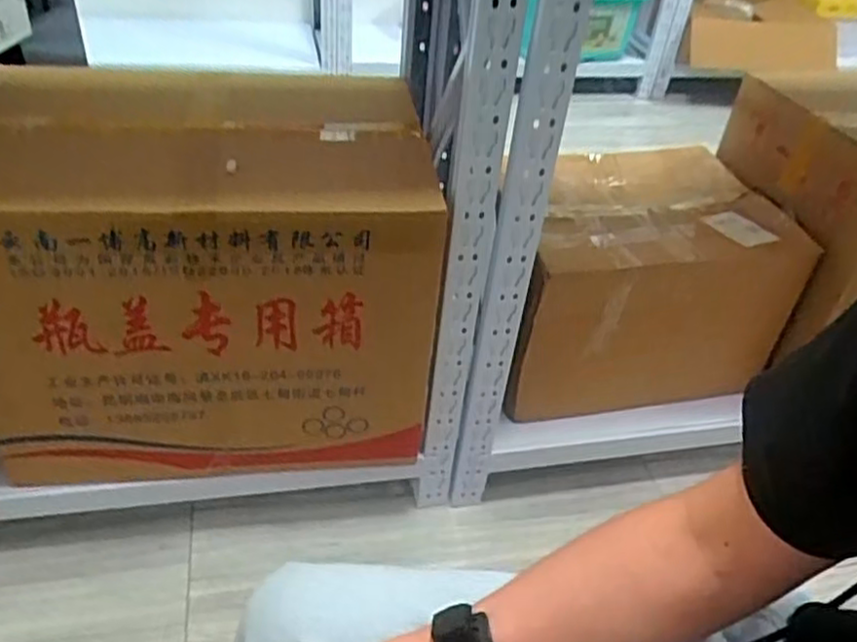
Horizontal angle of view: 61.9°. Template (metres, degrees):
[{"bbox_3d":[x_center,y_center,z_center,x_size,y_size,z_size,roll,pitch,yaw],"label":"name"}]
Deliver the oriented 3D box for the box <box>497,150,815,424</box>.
[{"bbox_3d":[0.307,-0.076,1.173,0.448,0.268,0.333,-5,42,-13],"label":"box"}]

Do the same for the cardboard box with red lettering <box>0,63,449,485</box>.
[{"bbox_3d":[-0.298,-0.073,1.031,0.583,0.459,0.368,1,41,-6],"label":"cardboard box with red lettering"}]

